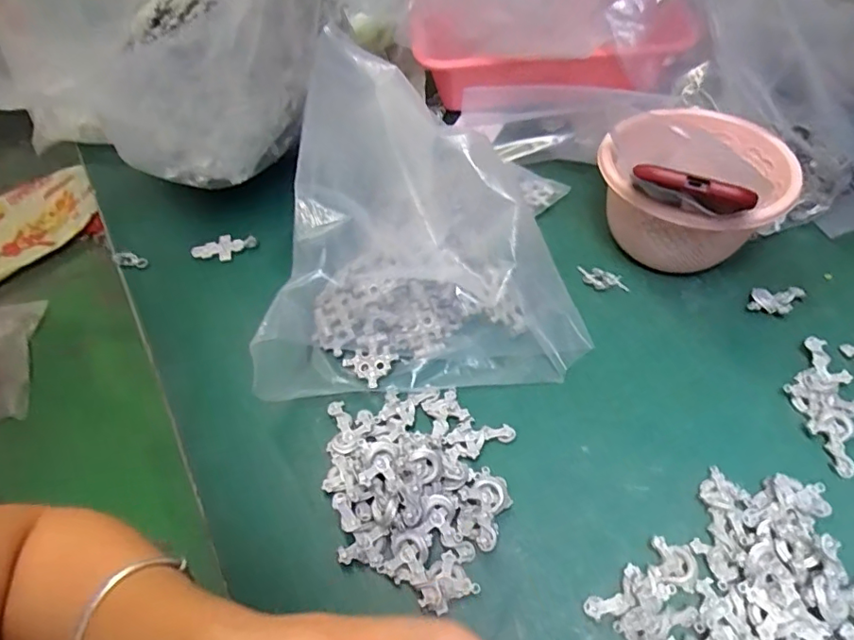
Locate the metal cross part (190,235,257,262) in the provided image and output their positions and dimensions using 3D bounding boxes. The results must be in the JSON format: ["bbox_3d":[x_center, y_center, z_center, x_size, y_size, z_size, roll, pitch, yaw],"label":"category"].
[{"bbox_3d":[-0.191,-0.067,0.511,0.063,0.007,0.025,-8,67,2],"label":"metal cross part"}]

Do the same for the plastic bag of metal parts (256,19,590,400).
[{"bbox_3d":[-0.010,-0.089,0.446,0.237,0.123,0.278,-6,51,-3],"label":"plastic bag of metal parts"}]

